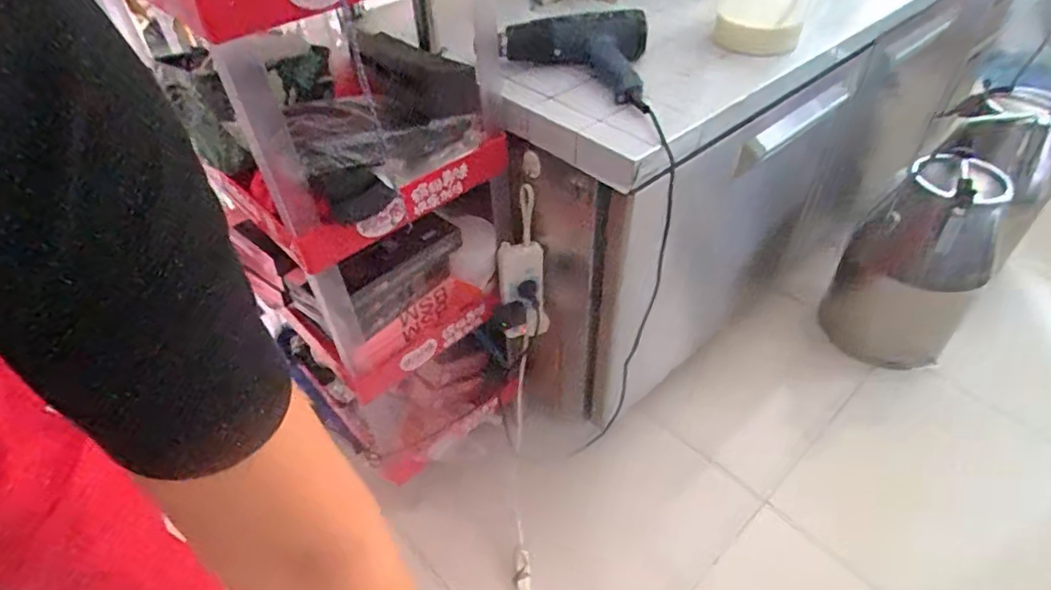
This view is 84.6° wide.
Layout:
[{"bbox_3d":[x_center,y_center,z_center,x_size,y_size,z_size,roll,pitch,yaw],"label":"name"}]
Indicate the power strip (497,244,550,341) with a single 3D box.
[{"bbox_3d":[-0.003,-0.010,1.040,0.081,0.179,0.022,-12,21,-9],"label":"power strip"}]

